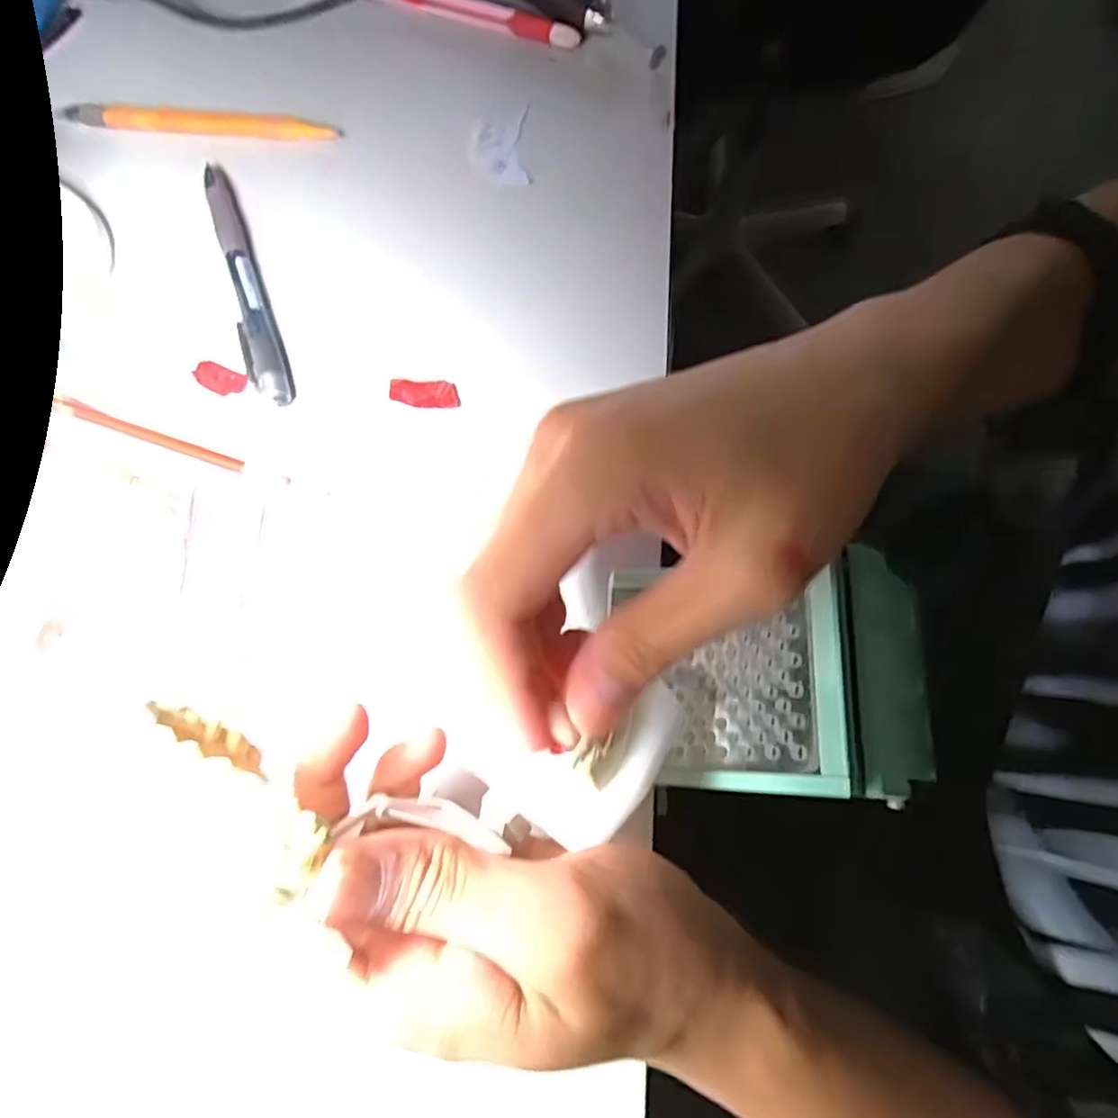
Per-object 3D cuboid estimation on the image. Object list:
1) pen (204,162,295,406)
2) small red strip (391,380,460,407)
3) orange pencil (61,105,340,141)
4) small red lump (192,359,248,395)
[{"bbox_3d":[-0.143,-0.127,0.303,0.016,0.012,0.135,-21,73,-6],"label":"pen"},{"bbox_3d":[-0.057,-0.071,0.287,0.029,0.004,0.013,1,72,0],"label":"small red strip"},{"bbox_3d":[-0.180,-0.220,0.337,0.139,0.006,0.016,6,73,2],"label":"orange pencil"},{"bbox_3d":[-0.147,-0.079,0.291,0.024,0.004,0.012,22,74,7],"label":"small red lump"}]

